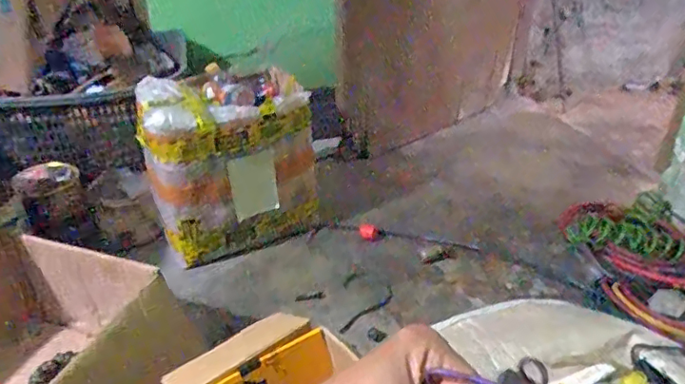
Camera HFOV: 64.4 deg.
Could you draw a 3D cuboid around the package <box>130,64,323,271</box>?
[{"bbox_3d":[-0.264,-0.079,1.263,0.350,0.335,0.267,-12,34,-18],"label":"package"}]

